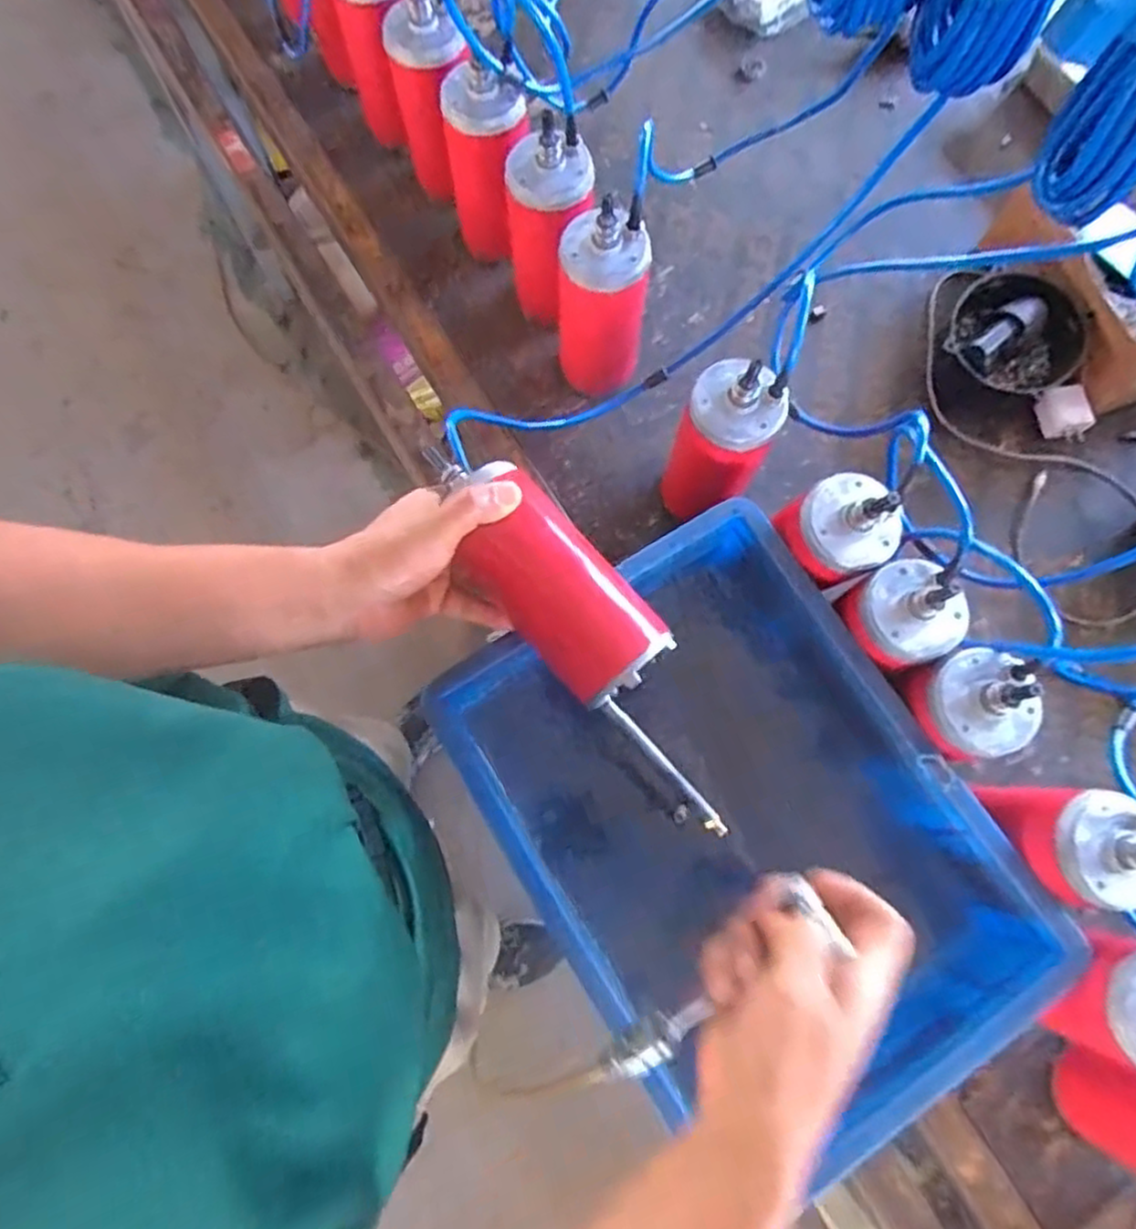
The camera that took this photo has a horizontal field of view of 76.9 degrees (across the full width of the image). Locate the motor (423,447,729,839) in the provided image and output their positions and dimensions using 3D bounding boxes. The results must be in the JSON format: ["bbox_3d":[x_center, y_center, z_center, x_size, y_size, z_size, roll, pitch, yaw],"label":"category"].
[{"bbox_3d":[0.011,0.010,0.474,0.073,0.064,0.287,-36,80,-10],"label":"motor"}]

